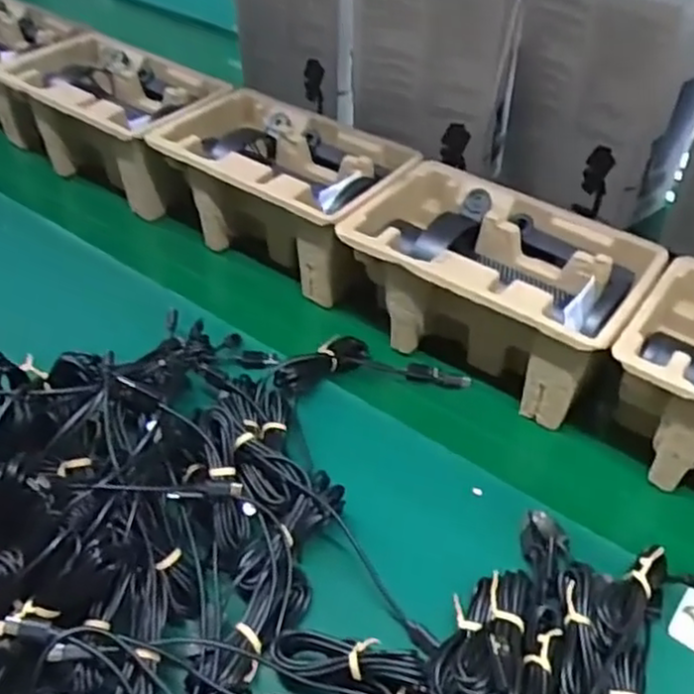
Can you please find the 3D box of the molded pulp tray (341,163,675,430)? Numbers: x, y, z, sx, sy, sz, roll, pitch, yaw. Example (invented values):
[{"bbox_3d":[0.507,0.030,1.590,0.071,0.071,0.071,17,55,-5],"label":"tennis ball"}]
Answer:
[{"bbox_3d":[0.121,-0.049,0.604,0.220,0.103,0.148,25,49,23],"label":"molded pulp tray"}]

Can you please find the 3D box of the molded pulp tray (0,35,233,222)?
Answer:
[{"bbox_3d":[-0.242,-0.242,0.784,0.238,0.101,0.149,29,51,26],"label":"molded pulp tray"}]

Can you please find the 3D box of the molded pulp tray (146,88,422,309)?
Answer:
[{"bbox_3d":[-0.054,-0.149,0.697,0.203,0.104,0.154,28,50,26],"label":"molded pulp tray"}]

